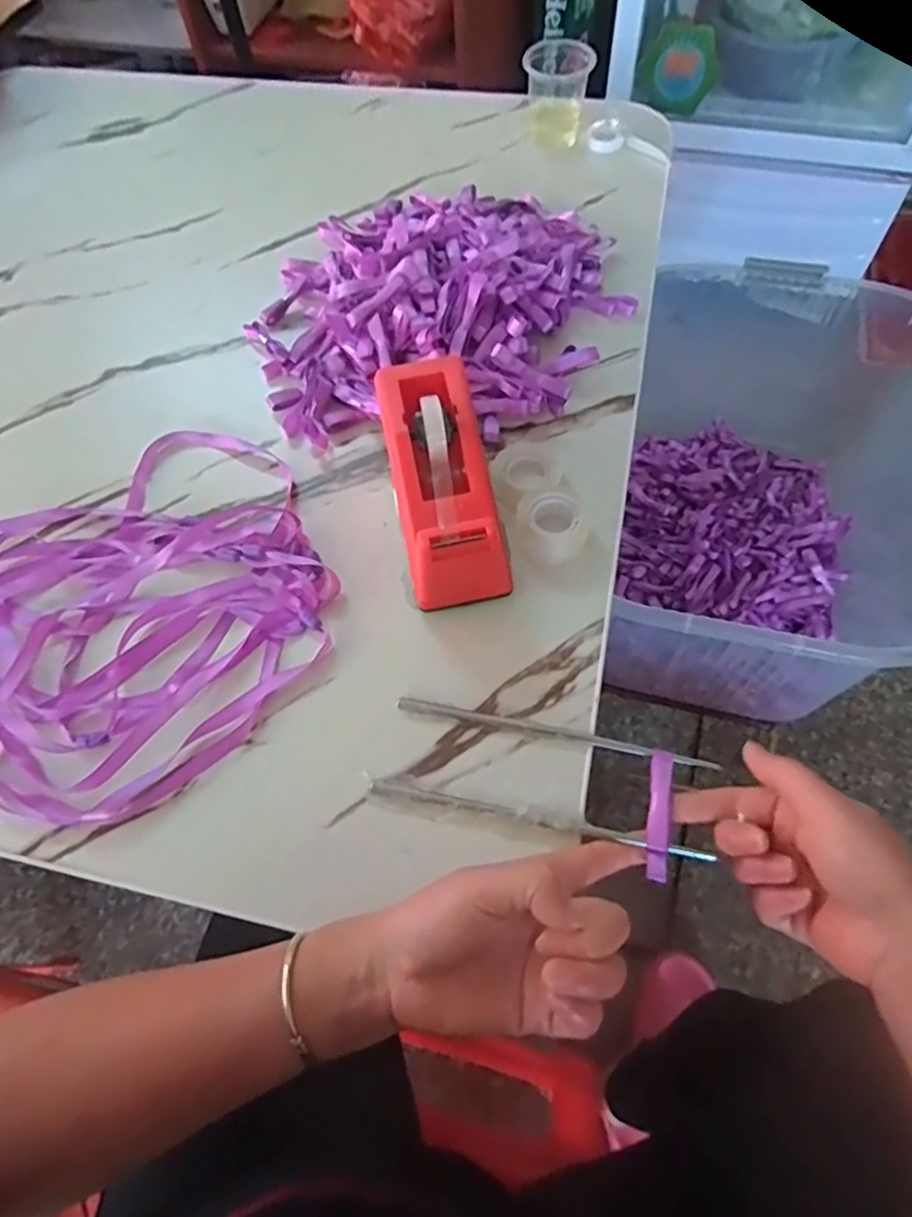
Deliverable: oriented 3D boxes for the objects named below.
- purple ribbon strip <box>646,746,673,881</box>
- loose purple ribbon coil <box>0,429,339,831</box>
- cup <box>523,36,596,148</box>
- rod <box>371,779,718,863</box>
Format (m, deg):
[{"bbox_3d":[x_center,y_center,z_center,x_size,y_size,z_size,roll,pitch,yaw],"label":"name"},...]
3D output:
[{"bbox_3d":[0.108,0.109,0.346,0.011,0.004,0.066,2,68,20],"label":"purple ribbon strip"},{"bbox_3d":[-0.200,-0.002,0.418,0.228,0.016,0.236,-31,64,-13],"label":"loose purple ribbon coil"},{"bbox_3d":[0.095,-0.487,0.617,0.062,0.070,0.050,-2,61,2],"label":"cup"},{"bbox_3d":[0.043,0.113,0.350,0.181,0.009,0.008,10,62,8],"label":"rod"}]

